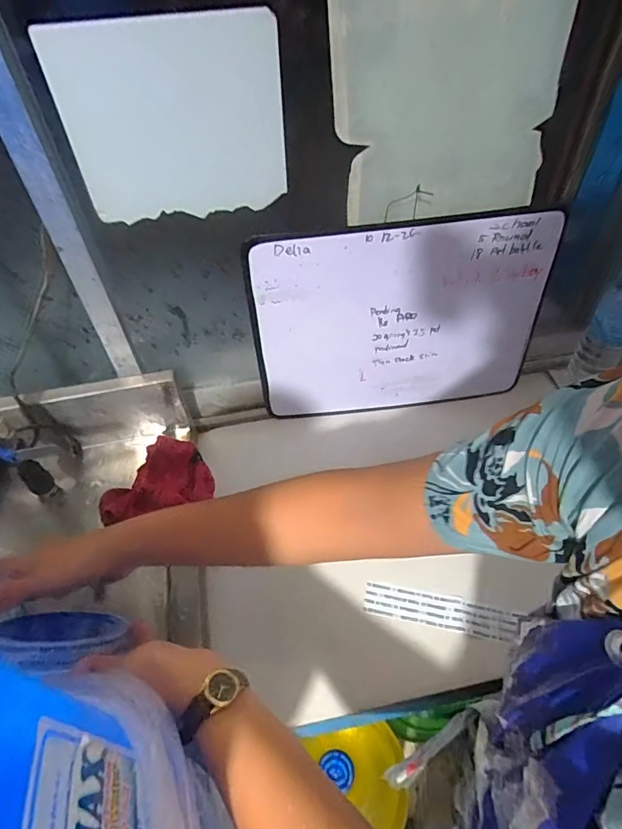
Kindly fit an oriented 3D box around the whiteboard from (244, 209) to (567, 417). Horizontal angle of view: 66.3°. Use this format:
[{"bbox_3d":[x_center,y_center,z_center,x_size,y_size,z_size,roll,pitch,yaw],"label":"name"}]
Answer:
[{"bbox_3d":[0.123,-0.121,0.656,0.391,0.287,0.010,-6,44,-3],"label":"whiteboard"}]

